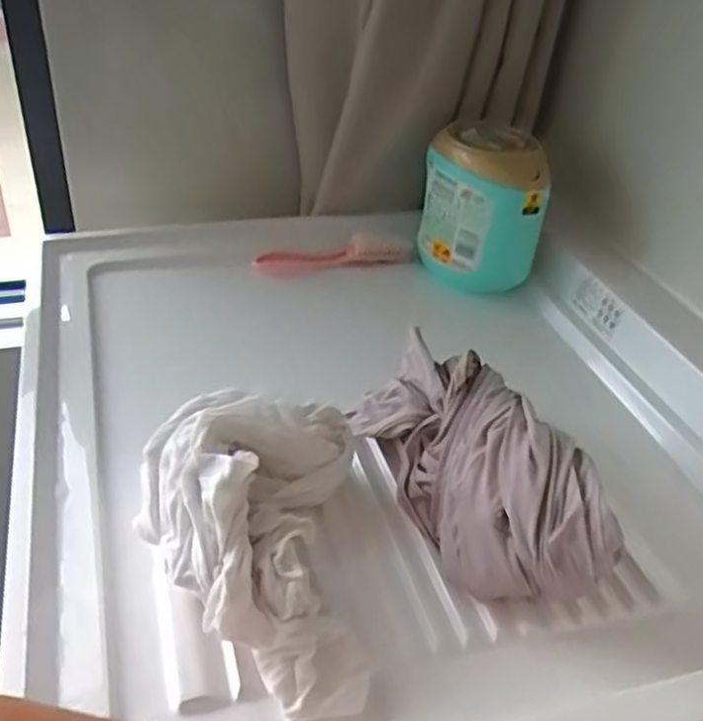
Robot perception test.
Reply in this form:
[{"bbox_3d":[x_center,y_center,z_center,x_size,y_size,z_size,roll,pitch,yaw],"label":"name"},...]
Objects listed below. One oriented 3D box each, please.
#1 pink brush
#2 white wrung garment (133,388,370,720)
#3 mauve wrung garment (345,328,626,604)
[{"bbox_3d":[-0.021,-0.127,0.929,0.190,0.034,0.029,-11,41,-18],"label":"pink brush"},{"bbox_3d":[-0.069,0.116,0.502,0.144,0.093,0.207,0,39,-5],"label":"white wrung garment"},{"bbox_3d":[0.095,0.080,0.578,0.104,0.088,0.236,-16,43,-23],"label":"mauve wrung garment"}]

